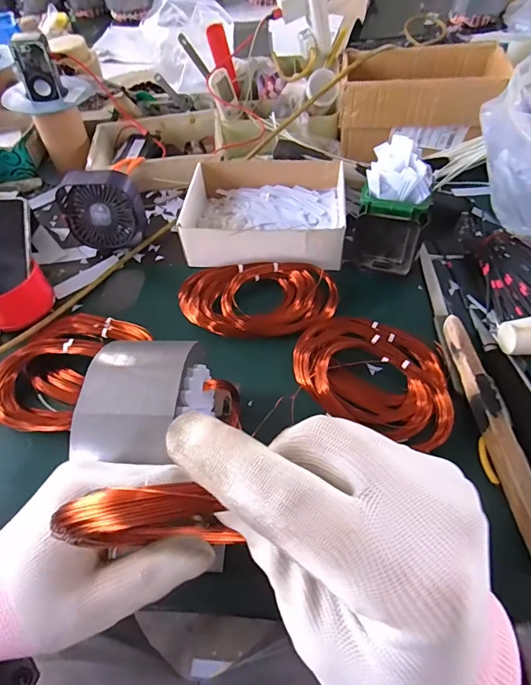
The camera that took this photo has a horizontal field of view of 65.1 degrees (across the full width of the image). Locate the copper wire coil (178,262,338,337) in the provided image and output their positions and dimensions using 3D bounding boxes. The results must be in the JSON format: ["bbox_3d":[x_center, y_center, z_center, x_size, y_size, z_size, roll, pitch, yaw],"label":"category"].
[{"bbox_3d":[-0.016,-0.063,0.591,0.228,0.049,0.112,7,56,9],"label":"copper wire coil"}]

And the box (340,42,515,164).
[{"bbox_3d":[0.277,-0.445,0.758,0.279,0.114,0.161,4,55,7],"label":"box"}]

